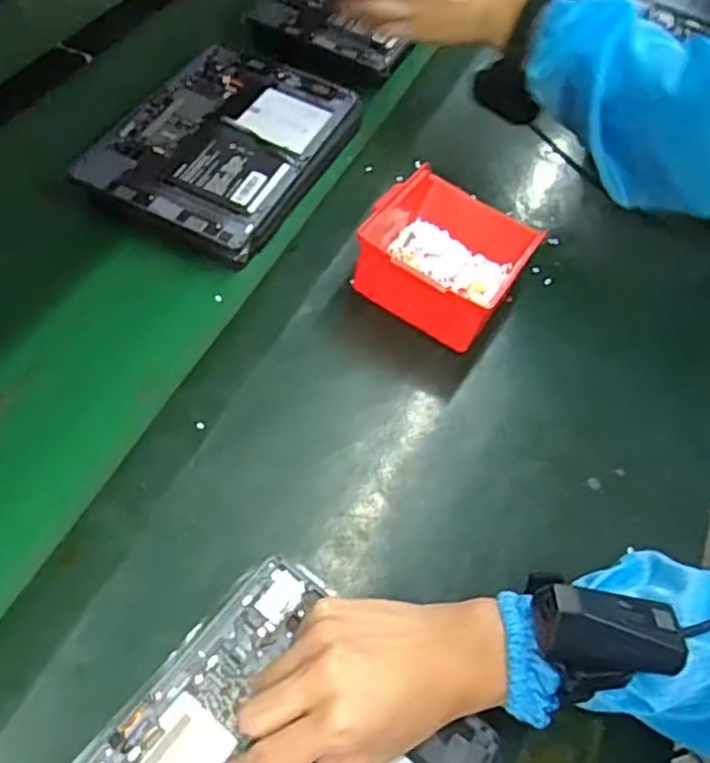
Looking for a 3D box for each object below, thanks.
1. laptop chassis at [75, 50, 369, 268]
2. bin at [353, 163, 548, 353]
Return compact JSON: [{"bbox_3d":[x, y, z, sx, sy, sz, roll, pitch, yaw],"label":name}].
[{"bbox_3d":[-0.121,-0.224,0.662,0.180,0.034,0.269,20,49,10],"label":"laptop chassis"},{"bbox_3d":[0.077,-0.112,0.586,0.124,0.063,0.146,29,58,10],"label":"bin"}]

